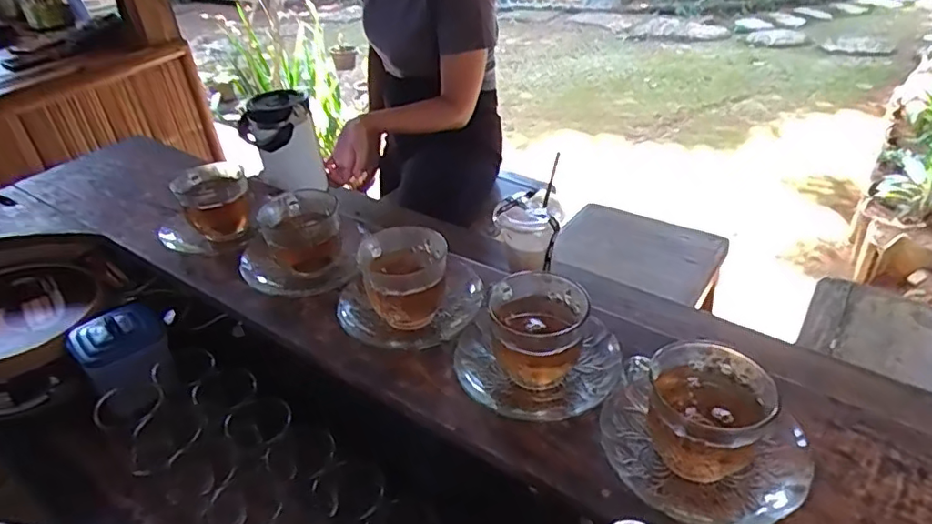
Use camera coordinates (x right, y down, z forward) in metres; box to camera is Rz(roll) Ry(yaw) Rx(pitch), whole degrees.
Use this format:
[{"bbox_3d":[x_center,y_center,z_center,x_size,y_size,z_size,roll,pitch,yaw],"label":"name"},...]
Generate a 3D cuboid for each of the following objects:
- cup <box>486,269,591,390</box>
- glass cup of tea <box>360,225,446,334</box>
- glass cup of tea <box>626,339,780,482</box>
[{"bbox_3d":[0.058,0.058,0.485,0.077,0.068,0.079,2,36,6],"label":"cup"},{"bbox_3d":[-0.056,0.014,0.555,0.076,0.062,0.083,-2,36,1],"label":"glass cup of tea"},{"bbox_3d":[0.164,0.107,0.411,0.086,0.068,0.079,-2,36,1],"label":"glass cup of tea"}]

